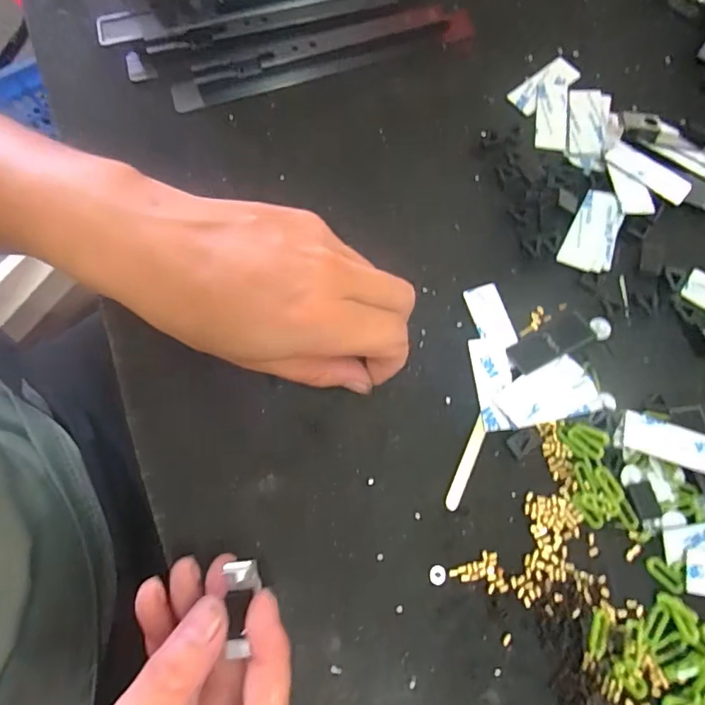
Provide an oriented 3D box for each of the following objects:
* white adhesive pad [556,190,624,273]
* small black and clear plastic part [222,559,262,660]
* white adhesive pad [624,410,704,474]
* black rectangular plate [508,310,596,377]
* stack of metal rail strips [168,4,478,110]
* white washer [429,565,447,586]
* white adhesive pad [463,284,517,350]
[{"bbox_3d":[0.145,-0.072,0.281,0.028,0.007,0.052,26,77,7],"label":"white adhesive pad"},{"bbox_3d":[-0.050,0.112,0.209,0.013,0.009,0.038,3,65,1],"label":"small black and clear plastic part"},{"bbox_3d":[0.168,0.047,0.247,0.050,0.004,0.021,19,67,7],"label":"white adhesive pad"},{"bbox_3d":[0.112,-0.006,0.267,0.048,0.004,0.019,-27,76,-6],"label":"black rectangular plate"},{"bbox_3d":[-0.019,-0.201,0.318,0.205,0.018,0.025,-16,75,-4],"label":"stack of metal rail strips"},{"bbox_3d":[0.043,0.111,0.236,0.008,0.004,0.009,-8,75,-1],"label":"white washer"},{"bbox_3d":[0.080,-0.021,0.274,0.020,0.004,0.039,-16,75,-4],"label":"white adhesive pad"}]

